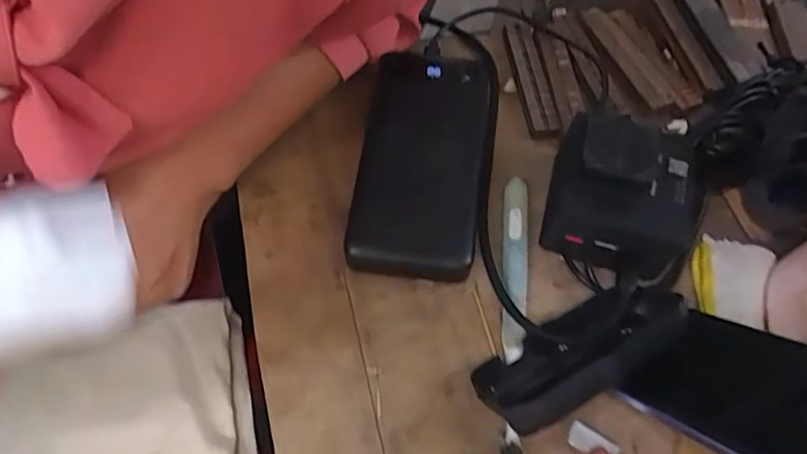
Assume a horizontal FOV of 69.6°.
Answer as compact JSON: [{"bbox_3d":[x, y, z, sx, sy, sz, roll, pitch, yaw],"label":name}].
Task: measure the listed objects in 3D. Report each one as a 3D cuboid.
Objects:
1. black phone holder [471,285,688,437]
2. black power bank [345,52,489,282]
[{"bbox_3d":[0.088,0.061,0.290,0.106,0.052,0.047,-25,66,-16],"label":"black phone holder"},{"bbox_3d":[0.011,-0.040,0.361,0.073,0.025,0.156,8,61,0],"label":"black power bank"}]

